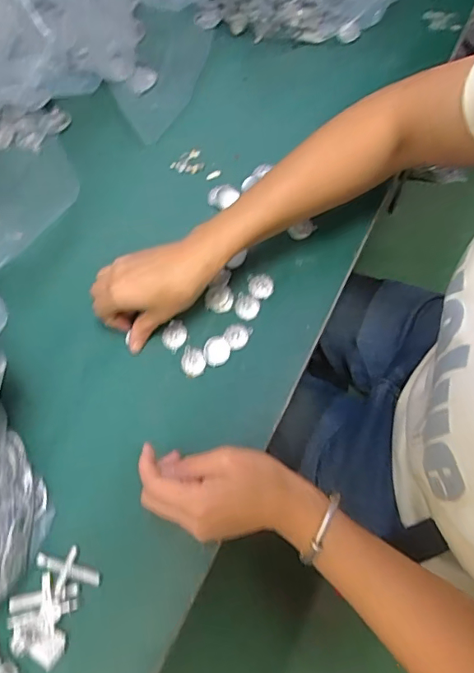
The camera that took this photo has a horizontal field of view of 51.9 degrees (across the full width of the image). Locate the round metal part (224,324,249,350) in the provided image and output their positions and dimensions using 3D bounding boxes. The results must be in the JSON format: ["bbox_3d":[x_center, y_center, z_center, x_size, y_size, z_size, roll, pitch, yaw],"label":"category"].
[{"bbox_3d":[-0.001,-0.002,0.452,0.022,0.004,0.023,-2,67,4],"label":"round metal part"}]

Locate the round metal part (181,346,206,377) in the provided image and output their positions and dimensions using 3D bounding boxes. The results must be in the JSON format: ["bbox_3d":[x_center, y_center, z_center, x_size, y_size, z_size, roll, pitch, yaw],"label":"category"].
[{"bbox_3d":[-0.041,0.022,0.451,0.021,0.005,0.031,-18,67,-3],"label":"round metal part"}]

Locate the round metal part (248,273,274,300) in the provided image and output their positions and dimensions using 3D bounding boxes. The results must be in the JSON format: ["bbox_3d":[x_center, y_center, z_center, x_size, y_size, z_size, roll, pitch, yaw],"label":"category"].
[{"bbox_3d":[0.023,-0.049,0.474,0.024,0.009,0.025,-2,67,4],"label":"round metal part"}]

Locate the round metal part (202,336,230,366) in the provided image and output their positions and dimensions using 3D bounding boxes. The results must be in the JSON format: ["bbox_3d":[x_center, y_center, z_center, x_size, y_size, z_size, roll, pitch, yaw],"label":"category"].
[{"bbox_3d":[-0.019,0.013,0.449,0.024,0.009,0.025,-2,67,4],"label":"round metal part"}]

